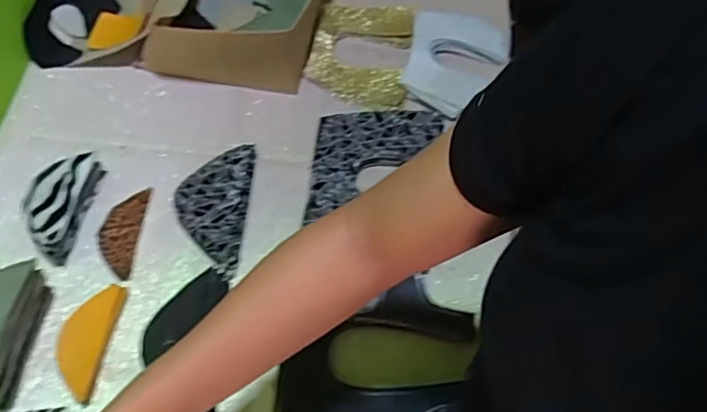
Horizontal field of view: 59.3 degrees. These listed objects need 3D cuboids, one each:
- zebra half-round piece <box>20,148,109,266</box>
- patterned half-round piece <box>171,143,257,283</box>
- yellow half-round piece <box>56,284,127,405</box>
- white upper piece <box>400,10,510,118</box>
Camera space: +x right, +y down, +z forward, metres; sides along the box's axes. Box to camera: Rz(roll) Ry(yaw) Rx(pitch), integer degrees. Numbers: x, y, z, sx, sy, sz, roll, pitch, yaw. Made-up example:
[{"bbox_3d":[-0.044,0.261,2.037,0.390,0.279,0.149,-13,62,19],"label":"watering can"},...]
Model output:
[{"bbox_3d":[-0.308,-0.004,0.652,0.053,0.045,0.121,5,59,1],"label":"zebra half-round piece"},{"bbox_3d":[-0.153,0.002,0.672,0.074,0.023,0.153,3,59,0],"label":"patterned half-round piece"},{"bbox_3d":[-0.254,0.124,0.591,0.042,0.012,0.105,11,59,5],"label":"yellow half-round piece"},{"bbox_3d":[0.126,-0.174,0.773,0.119,0.030,0.157,13,59,6],"label":"white upper piece"}]

